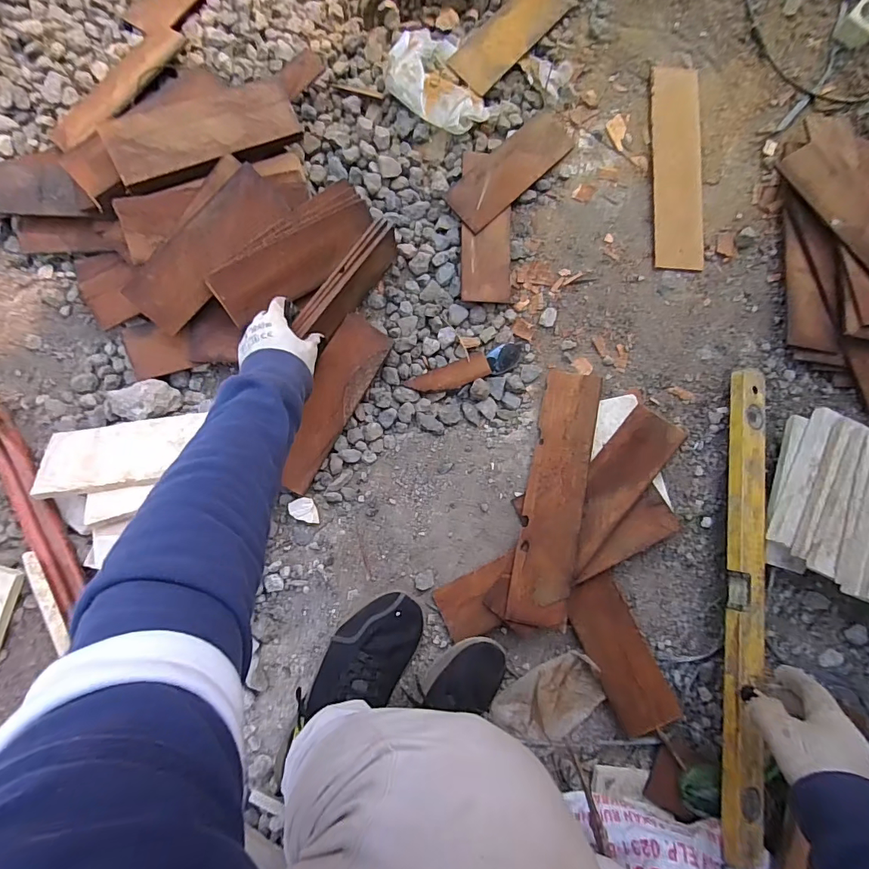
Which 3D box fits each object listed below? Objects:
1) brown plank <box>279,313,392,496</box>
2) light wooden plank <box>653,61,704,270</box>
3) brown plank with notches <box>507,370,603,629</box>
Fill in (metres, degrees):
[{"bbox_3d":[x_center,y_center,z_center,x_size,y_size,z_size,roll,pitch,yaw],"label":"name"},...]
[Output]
[{"bbox_3d":[-0.147,-0.044,0.607,0.073,0.010,0.251,29,84,-18],"label":"brown plank"},{"bbox_3d":[0.396,-0.437,0.716,0.077,0.020,0.350,3,83,-4],"label":"light wooden plank"},{"bbox_3d":[0.169,0.079,0.606,0.079,0.009,0.347,10,75,14],"label":"brown plank with notches"}]

